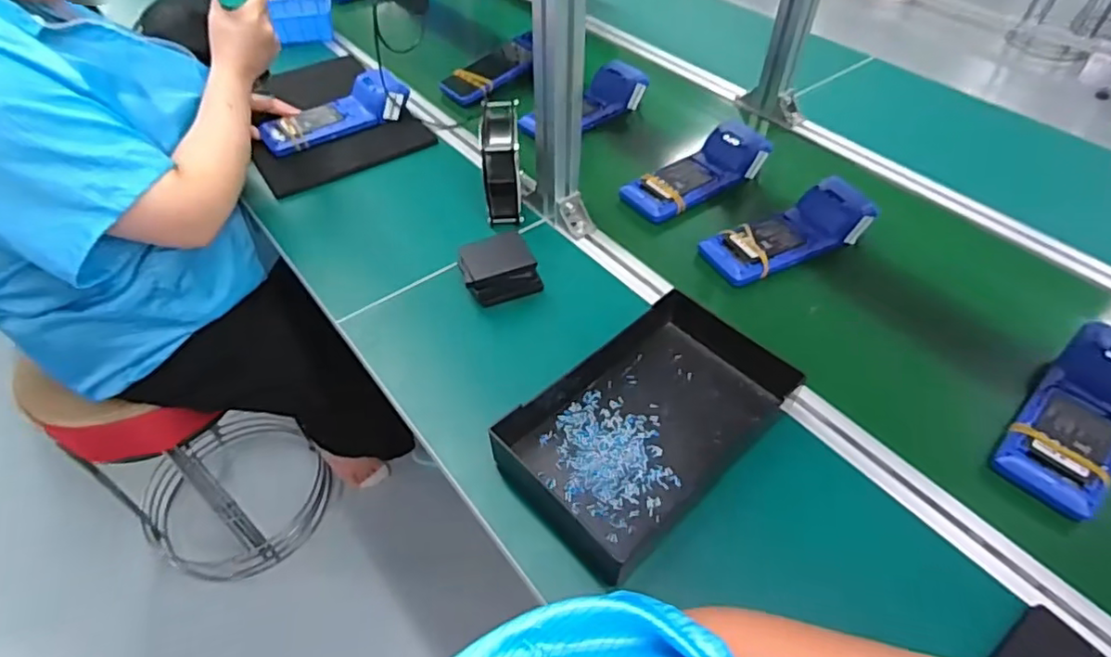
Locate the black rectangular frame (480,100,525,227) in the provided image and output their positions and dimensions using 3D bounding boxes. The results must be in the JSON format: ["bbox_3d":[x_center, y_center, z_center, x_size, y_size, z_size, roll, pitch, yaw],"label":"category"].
[{"bbox_3d":[-0.066,-0.208,0.770,0.051,0.118,0.104,-3,49,-2],"label":"black rectangular frame"}]

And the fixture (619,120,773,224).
[{"bbox_3d":[0.197,-0.219,0.831,0.214,0.049,0.082,-27,54,-22],"label":"fixture"}]

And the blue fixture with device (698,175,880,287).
[{"bbox_3d":[0.290,-0.124,0.750,0.216,0.047,0.081,-21,52,-17],"label":"blue fixture with device"}]

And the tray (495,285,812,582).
[{"bbox_3d":[0.093,0.074,0.571,0.289,0.043,0.175,-35,57,-27],"label":"tray"}]

